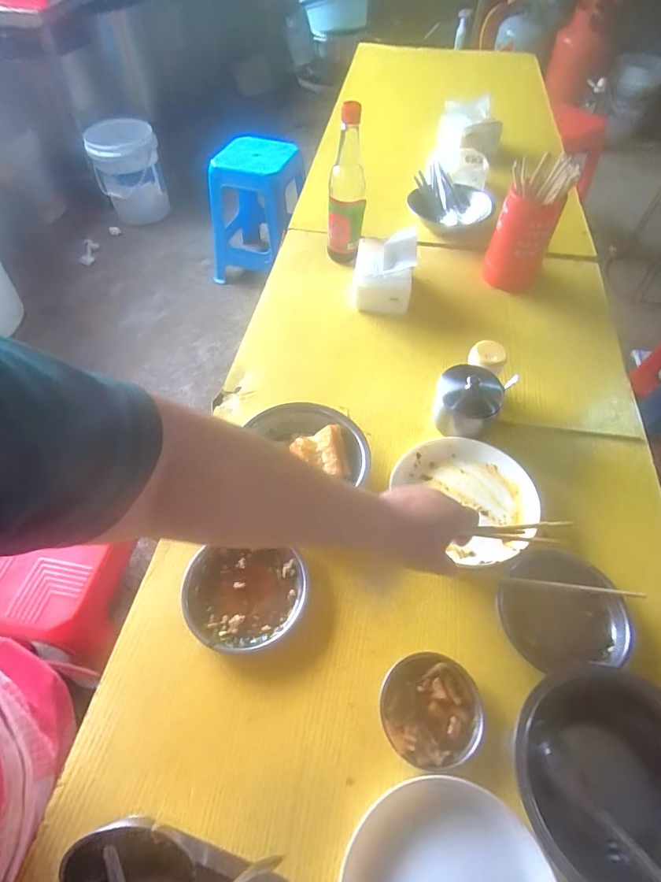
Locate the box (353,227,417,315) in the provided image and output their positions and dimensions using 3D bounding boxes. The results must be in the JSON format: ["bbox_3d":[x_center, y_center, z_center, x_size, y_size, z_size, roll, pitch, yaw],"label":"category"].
[{"bbox_3d":[0.090,-0.289,0.763,0.100,0.084,0.123,5,57,4],"label":"box"}]

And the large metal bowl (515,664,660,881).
[{"bbox_3d":[0.234,0.283,0.371,0.156,0.067,0.170,0,55,0],"label":"large metal bowl"}]

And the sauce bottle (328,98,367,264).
[{"bbox_3d":[0.027,-0.421,0.761,0.065,0.238,0.051,2,57,1],"label":"sauce bottle"}]

